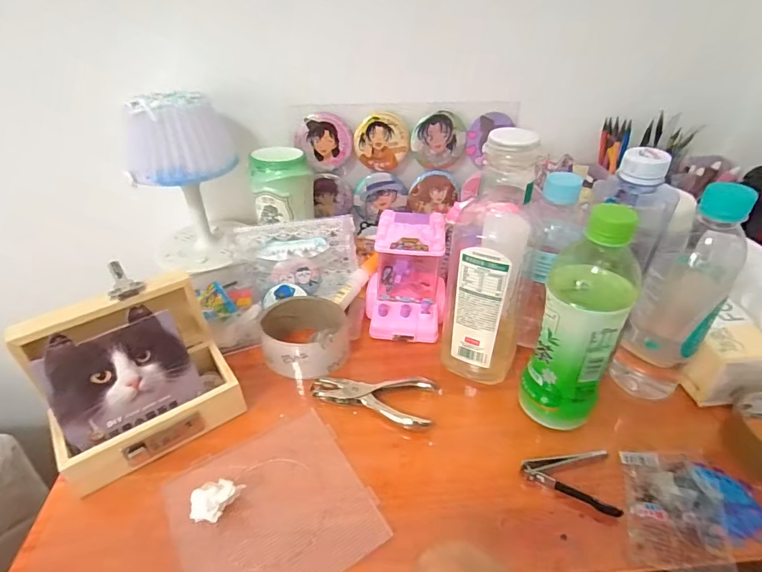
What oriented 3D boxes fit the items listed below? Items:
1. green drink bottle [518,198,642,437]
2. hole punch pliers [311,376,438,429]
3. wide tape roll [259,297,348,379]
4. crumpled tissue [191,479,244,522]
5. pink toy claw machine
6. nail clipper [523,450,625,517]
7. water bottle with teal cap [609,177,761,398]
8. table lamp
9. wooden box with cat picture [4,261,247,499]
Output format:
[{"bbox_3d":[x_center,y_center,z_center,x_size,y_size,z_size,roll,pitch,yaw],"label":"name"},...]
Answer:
[{"bbox_3d":[0.170,0.036,0.373,0.067,0.217,0.058,20,41,25],"label":"green drink bottle"},{"bbox_3d":[-0.008,0.110,0.436,0.122,0.019,0.051,4,37,5],"label":"hole punch pliers"},{"bbox_3d":[-0.083,0.058,0.478,0.094,0.049,0.088,0,37,0],"label":"wide tape roll"},{"bbox_3d":[-0.130,0.170,0.341,0.037,0.031,0.026,-3,37,-4],"label":"crumpled tissue"},{"bbox_3d":[0.029,-0.015,0.506,0.093,0.126,0.099,1,37,2],"label":"pink toy claw machine"},{"bbox_3d":[0.157,0.161,0.365,0.073,0.011,0.054,4,37,6],"label":"nail clipper"},{"bbox_3d":[0.275,0.018,0.398,0.061,0.222,0.068,30,46,34],"label":"water bottle with teal cap"},{"bbox_3d":[-0.220,-0.108,0.502,0.111,0.205,0.089,-8,37,-10],"label":"table lamp"},{"bbox_3d":[-0.218,0.080,0.389,0.145,0.123,0.110,-23,42,-27],"label":"wooden box with cat picture"}]

